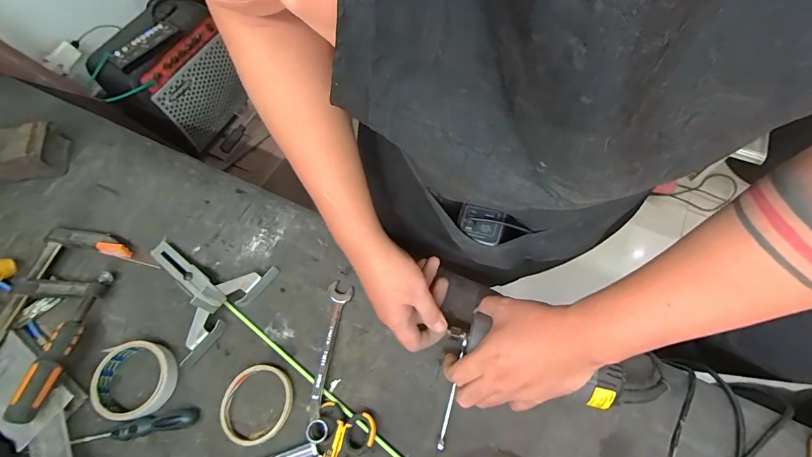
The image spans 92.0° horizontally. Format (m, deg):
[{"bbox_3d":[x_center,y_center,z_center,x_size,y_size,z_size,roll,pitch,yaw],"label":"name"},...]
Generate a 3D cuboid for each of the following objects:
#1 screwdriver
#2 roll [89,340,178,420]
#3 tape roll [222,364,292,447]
[{"bbox_3d":[-0.322,0.238,0.465,0.146,0.017,0.021,-10,64,-4],"label":"screwdriver"},{"bbox_3d":[-0.335,0.185,0.482,0.092,0.021,0.088,0,64,1],"label":"roll"},{"bbox_3d":[-0.180,0.211,0.474,0.080,0.014,0.087,0,64,1],"label":"tape roll"}]

